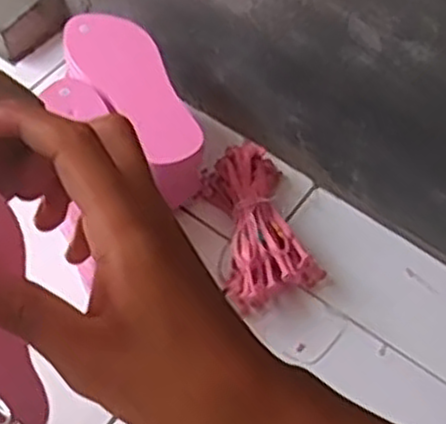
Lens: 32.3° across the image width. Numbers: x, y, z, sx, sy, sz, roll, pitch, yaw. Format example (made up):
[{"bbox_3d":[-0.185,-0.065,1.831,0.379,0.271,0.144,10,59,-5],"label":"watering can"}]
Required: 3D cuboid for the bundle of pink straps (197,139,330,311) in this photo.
[{"bbox_3d":[0.043,0.012,0.935,0.115,0.064,0.212,-10,58,-9],"label":"bundle of pink straps"}]

